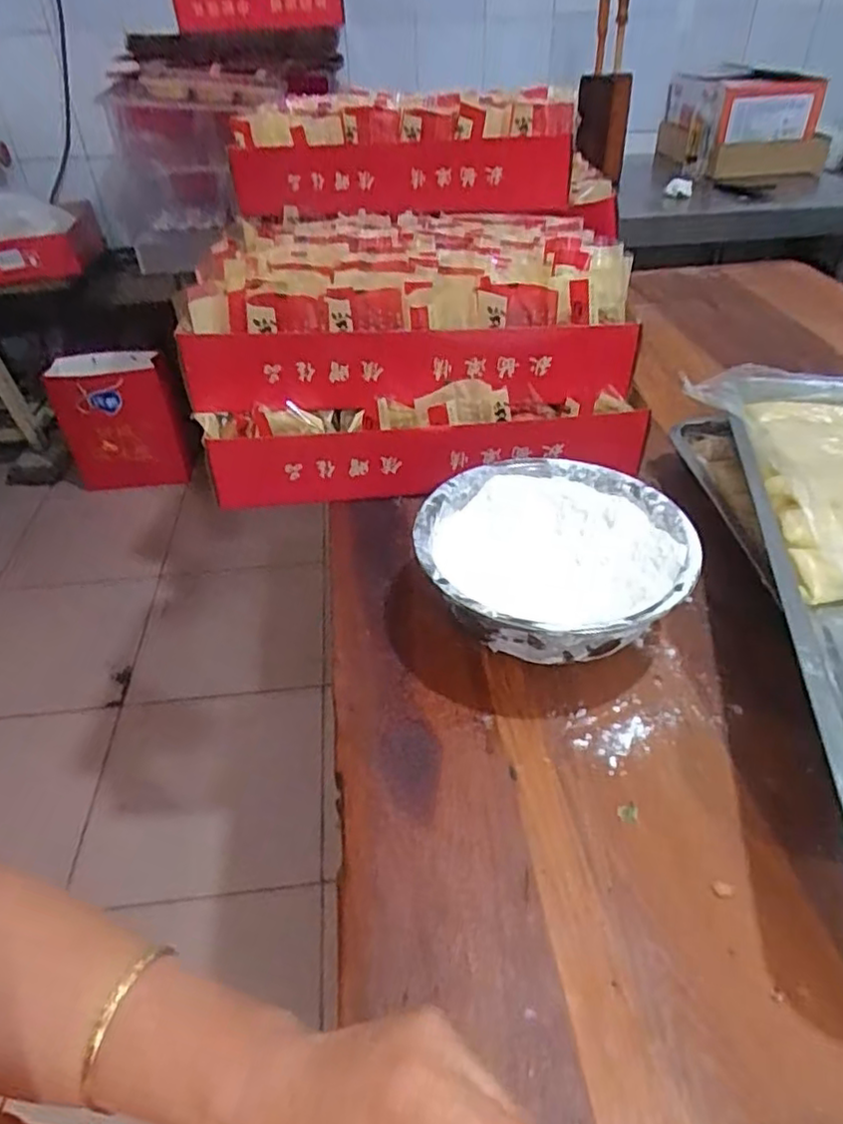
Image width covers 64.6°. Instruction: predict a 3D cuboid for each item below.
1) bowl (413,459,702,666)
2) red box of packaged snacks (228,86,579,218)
[{"bbox_3d":[0.111,0.008,0.572,0.215,0.089,0.215,-1,40,1],"label":"bowl"},{"bbox_3d":[-0.025,-0.578,0.942,0.455,0.125,0.186,5,40,9],"label":"red box of packaged snacks"}]

